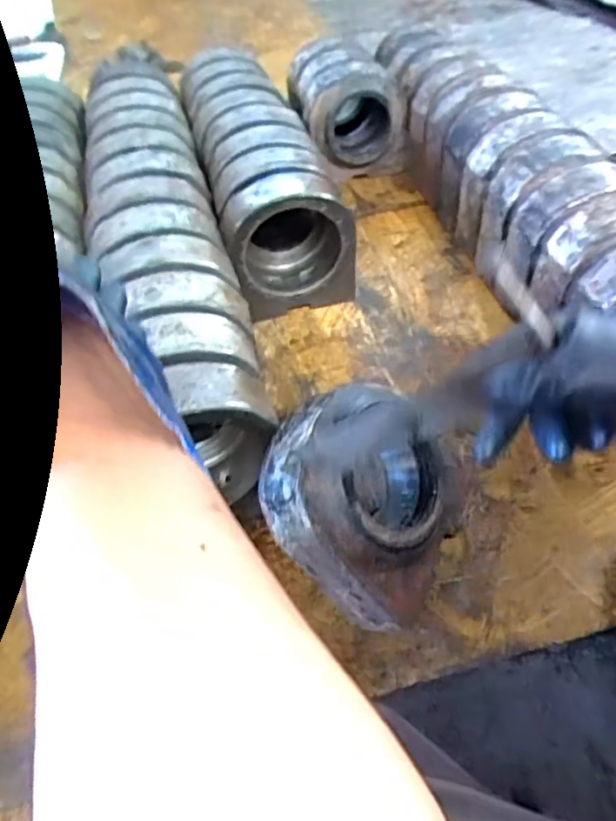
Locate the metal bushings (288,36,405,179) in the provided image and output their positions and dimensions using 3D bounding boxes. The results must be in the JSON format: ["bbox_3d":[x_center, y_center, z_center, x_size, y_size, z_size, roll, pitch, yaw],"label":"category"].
[{"bbox_3d":[0.091,-0.767,1.467,0.257,0.228,0.305,-8,48,-3],"label":"metal bushings"}]

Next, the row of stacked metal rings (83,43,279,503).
[{"bbox_3d":[-0.268,-0.324,1.052,0.210,0.184,1.105,-15,48,-9],"label":"row of stacked metal rings"}]

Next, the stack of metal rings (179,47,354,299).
[{"bbox_3d":[-0.125,-0.564,1.279,0.223,0.199,0.804,-13,48,-8],"label":"stack of metal rings"}]

